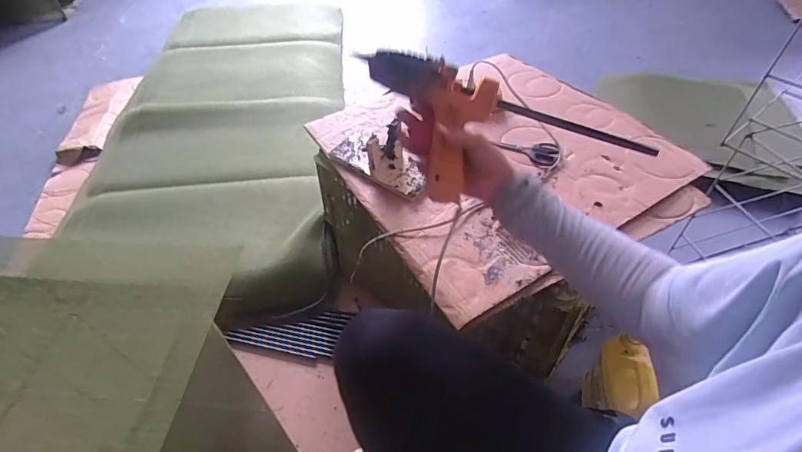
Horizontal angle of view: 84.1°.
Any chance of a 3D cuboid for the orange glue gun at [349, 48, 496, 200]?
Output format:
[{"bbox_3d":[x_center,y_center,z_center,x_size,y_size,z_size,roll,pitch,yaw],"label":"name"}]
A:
[{"bbox_3d":[0.018,-0.128,0.536,0.165,0.036,0.153,22,88,2],"label":"orange glue gun"}]

